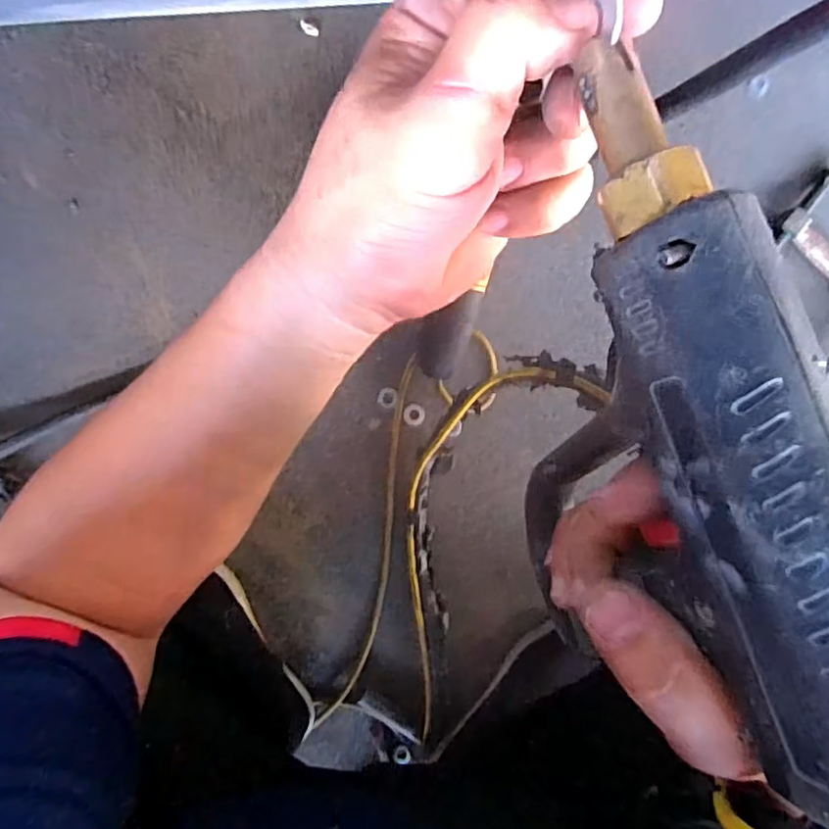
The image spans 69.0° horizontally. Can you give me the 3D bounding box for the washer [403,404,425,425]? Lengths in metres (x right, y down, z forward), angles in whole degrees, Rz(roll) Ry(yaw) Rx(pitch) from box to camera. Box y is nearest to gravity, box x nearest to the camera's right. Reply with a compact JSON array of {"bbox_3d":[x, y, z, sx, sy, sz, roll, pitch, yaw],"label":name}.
[{"bbox_3d":[0.000,0.000,0.701,0.025,0.004,0.026,0,96,-2],"label":"washer"}]

